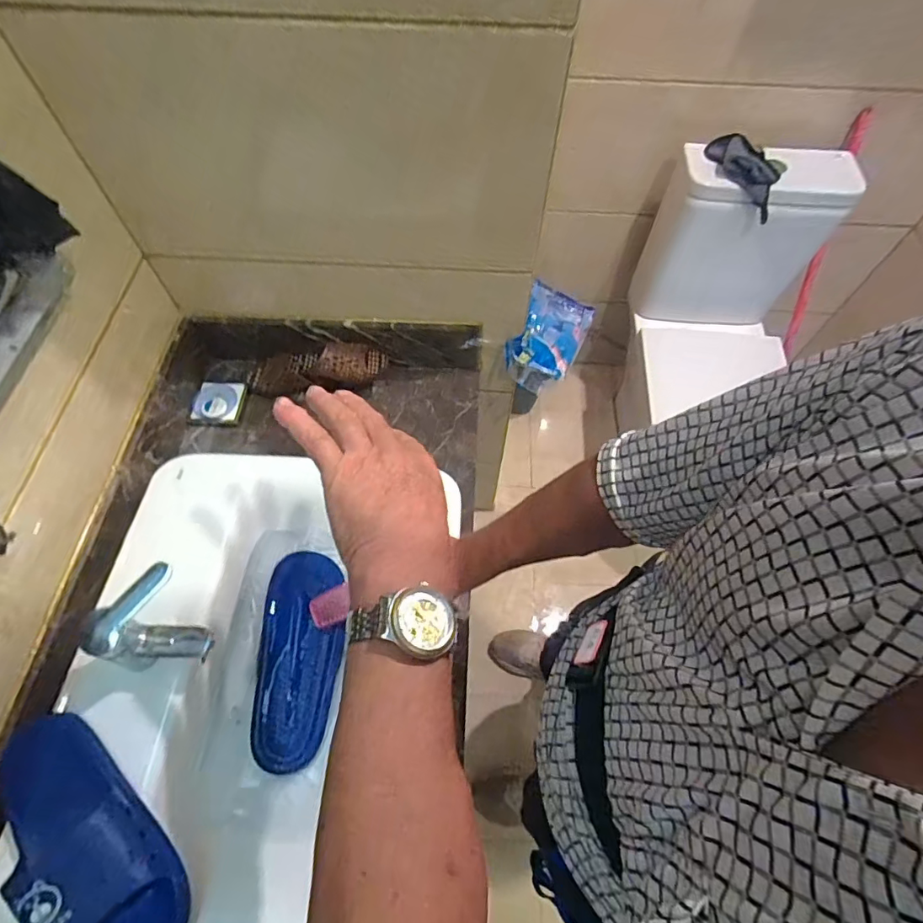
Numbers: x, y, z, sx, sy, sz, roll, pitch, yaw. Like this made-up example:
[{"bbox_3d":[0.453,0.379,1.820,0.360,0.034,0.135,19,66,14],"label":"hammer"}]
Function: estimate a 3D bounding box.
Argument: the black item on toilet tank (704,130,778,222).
[{"bbox_3d":[0.579,-0.590,1.033,0.079,0.065,0.192,-35,84,-18],"label":"black item on toilet tank"}]

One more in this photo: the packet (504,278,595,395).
[{"bbox_3d":[0.169,-0.244,0.952,0.139,0.064,0.236,30,69,-13],"label":"packet"}]

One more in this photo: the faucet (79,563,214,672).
[{"bbox_3d":[-0.328,0.180,0.563,0.106,0.127,0.093,-3,61,-2],"label":"faucet"}]

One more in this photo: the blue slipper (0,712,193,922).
[{"bbox_3d":[-0.369,0.356,0.484,0.275,0.065,0.099,36,66,18],"label":"blue slipper"}]

